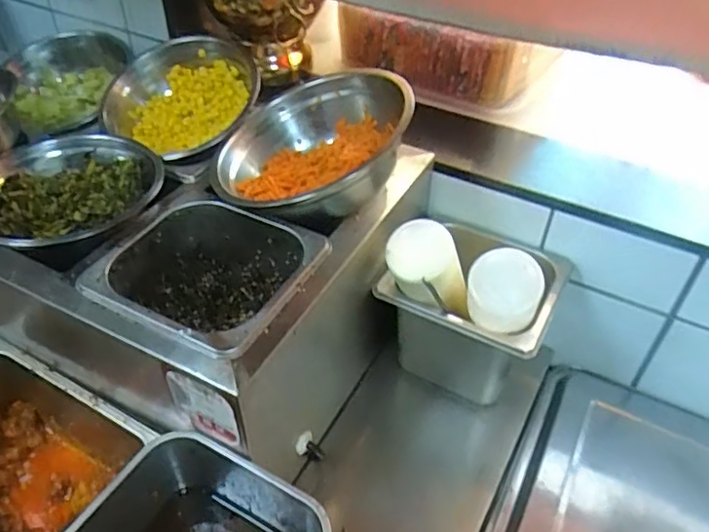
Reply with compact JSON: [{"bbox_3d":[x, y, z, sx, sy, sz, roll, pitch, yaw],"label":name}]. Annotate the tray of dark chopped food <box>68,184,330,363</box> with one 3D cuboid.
[{"bbox_3d":[-0.131,0.023,0.563,0.177,0.084,0.172,22,46,20],"label":"tray of dark chopped food"}]

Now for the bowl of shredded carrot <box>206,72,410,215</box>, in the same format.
[{"bbox_3d":[-0.036,-0.123,0.630,0.212,0.094,0.233,-18,31,13],"label":"bowl of shredded carrot"}]

